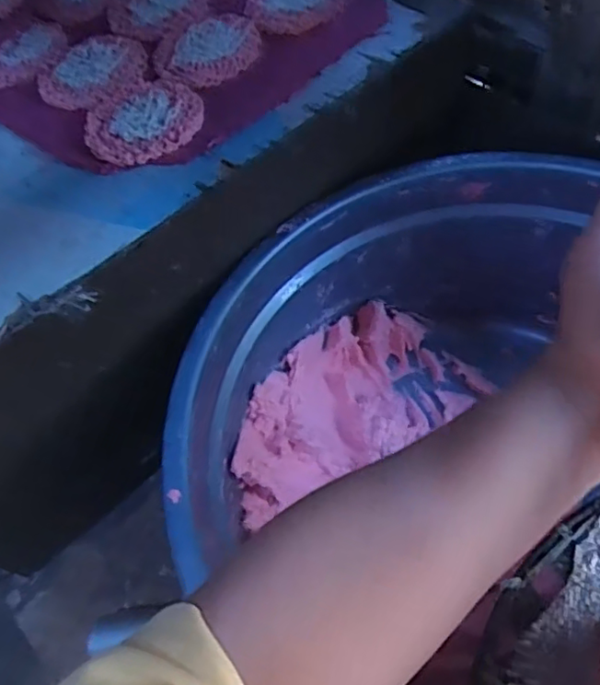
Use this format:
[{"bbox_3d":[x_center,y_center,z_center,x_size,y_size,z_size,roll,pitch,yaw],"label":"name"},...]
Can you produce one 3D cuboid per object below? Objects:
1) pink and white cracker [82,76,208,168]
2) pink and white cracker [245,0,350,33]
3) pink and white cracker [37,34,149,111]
[{"bbox_3d":[-0.106,-0.150,0.413,0.079,0.007,0.068,-32,59,-12],"label":"pink and white cracker"},{"bbox_3d":[-0.001,-0.271,0.472,0.081,0.009,0.080,-4,58,6],"label":"pink and white cracker"},{"bbox_3d":[-0.155,-0.204,0.451,0.080,0.009,0.086,-18,57,-3],"label":"pink and white cracker"}]

